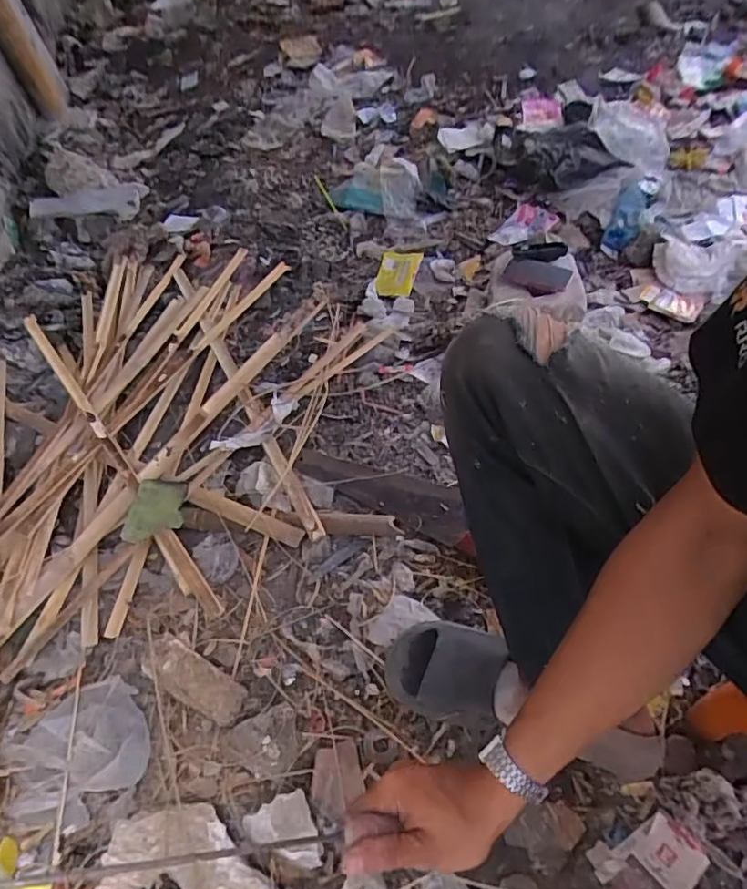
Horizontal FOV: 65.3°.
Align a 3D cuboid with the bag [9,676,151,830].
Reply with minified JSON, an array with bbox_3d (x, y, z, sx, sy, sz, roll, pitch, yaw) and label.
[{"bbox_3d":[-0.412,0.430,0.820,0.196,0.043,0.167,-28,52,-9],"label":"bag"}]

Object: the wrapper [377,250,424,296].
[{"bbox_3d":[0.061,-0.407,1.381,0.095,0.021,0.168,5,50,8],"label":"wrapper"}]

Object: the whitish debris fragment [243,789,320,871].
[{"bbox_3d":[-0.112,0.473,0.704,0.086,0.039,0.080,-21,51,-4],"label":"whitish debris fragment"}]

